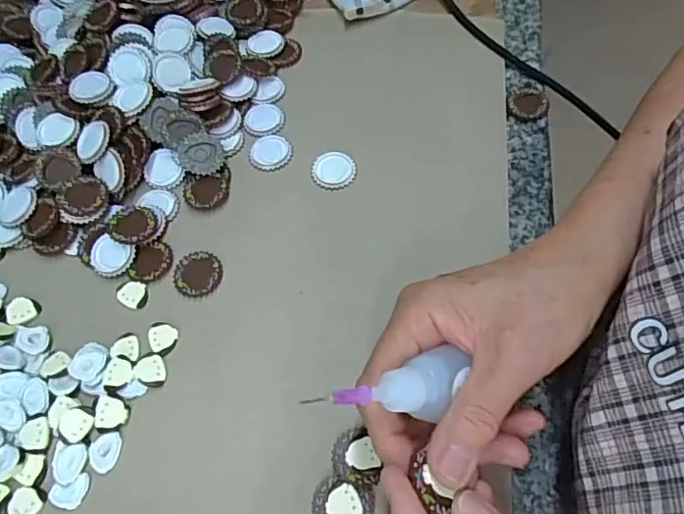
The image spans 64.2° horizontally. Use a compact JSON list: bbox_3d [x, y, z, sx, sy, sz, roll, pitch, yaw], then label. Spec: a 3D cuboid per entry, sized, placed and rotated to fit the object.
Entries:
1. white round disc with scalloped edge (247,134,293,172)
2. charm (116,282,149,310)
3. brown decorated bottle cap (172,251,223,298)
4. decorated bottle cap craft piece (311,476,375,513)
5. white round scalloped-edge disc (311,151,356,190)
[{"bbox_3d":[-0.048,-0.072,0.365,0.029,0.004,0.030,-1,62,2],"label":"white round disc with scalloped edge"},{"bbox_3d":[-0.125,0.022,0.324,0.021,0.004,0.016,9,63,7],"label":"charm"},{"bbox_3d":[-0.086,0.010,0.325,0.029,0.004,0.029,-1,62,2],"label":"brown decorated bottle cap"},{"bbox_3d":[0.000,0.118,0.257,0.028,0.004,0.026,-1,62,2],"label":"decorated bottle cap craft piece"},{"bbox_3d":[-0.006,-0.056,0.356,0.029,0.005,0.029,-1,62,2],"label":"white round scalloped-edge disc"}]

